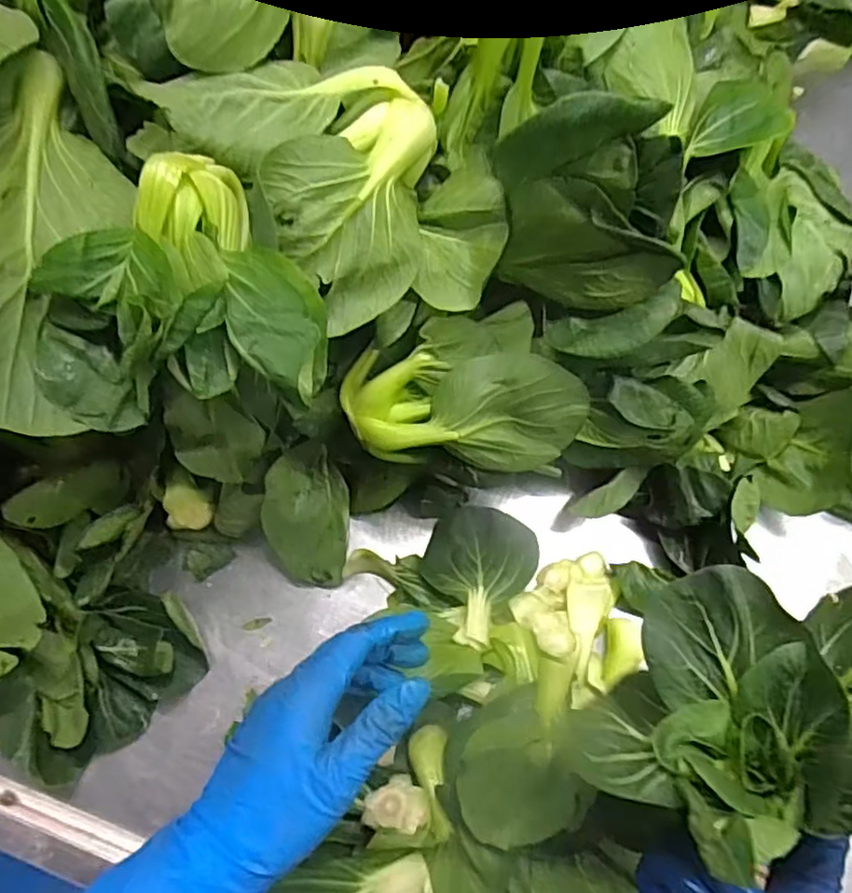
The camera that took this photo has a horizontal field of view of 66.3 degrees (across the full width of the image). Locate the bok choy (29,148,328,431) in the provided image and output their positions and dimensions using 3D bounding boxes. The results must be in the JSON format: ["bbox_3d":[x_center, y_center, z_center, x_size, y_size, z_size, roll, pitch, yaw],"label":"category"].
[{"bbox_3d":[-0.115,-0.073,0.304,0.128,0.057,0.106,-2,74,-2],"label":"bok choy"}]

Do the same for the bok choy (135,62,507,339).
[{"bbox_3d":[-0.036,-0.137,0.338,0.123,0.067,0.152,-37,79,-11],"label":"bok choy"}]

